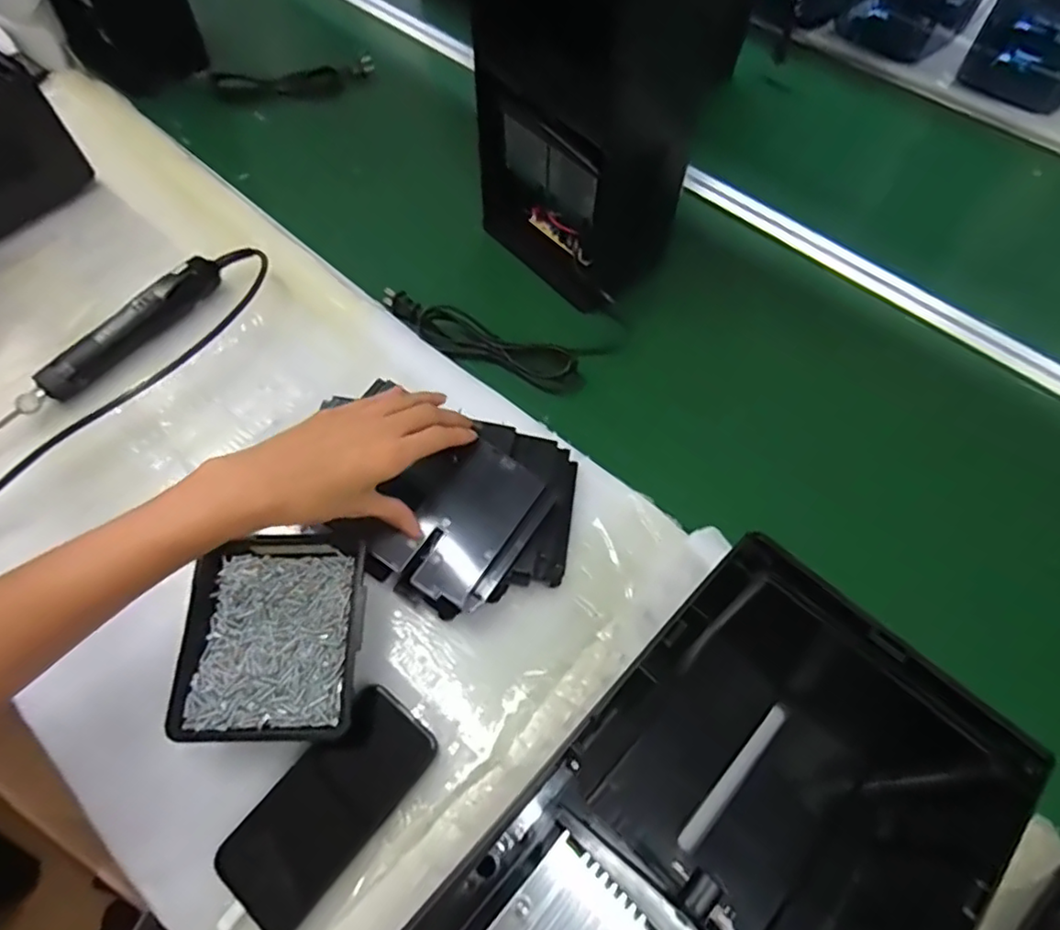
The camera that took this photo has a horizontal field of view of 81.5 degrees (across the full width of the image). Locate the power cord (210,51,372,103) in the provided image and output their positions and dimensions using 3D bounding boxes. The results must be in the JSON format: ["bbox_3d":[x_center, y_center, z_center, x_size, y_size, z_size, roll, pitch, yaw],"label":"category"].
[{"bbox_3d":[-0.348,-0.559,0.895,0.235,0.020,0.062,-6,60,-2],"label":"power cord"}]

